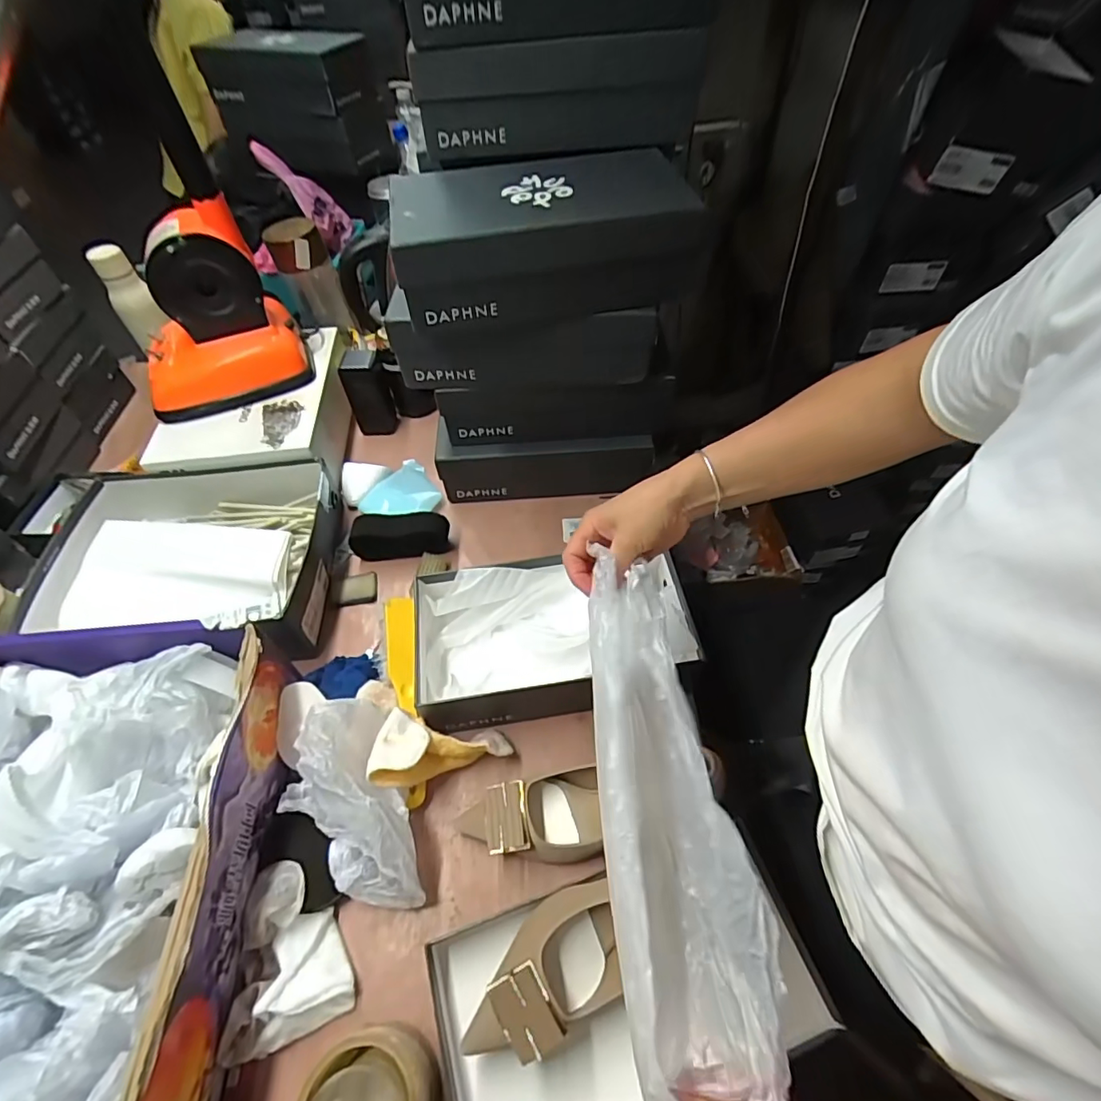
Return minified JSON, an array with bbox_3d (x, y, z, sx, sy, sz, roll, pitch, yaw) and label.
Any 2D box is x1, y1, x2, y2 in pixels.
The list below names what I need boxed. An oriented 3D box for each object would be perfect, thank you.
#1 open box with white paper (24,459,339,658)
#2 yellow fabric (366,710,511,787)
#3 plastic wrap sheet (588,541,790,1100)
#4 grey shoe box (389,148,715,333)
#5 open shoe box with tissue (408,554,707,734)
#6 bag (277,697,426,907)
[{"bbox_3d":[-0.469,0.019,0.686,0.357,0.091,0.269,-4,54,-1],"label":"open box with white paper"},{"bbox_3d":[-0.112,0.197,0.545,0.138,0.036,0.068,8,50,-25],"label":"yellow fabric"},{"bbox_3d":[0.077,0.174,0.370,0.086,0.077,0.353,-6,65,-3],"label":"plastic wrap sheet"},{"bbox_3d":[-0.006,-0.340,0.575,0.301,0.091,0.179,-8,54,-4],"label":"grey shoe box"},{"bbox_3d":[0.002,0.098,0.613,0.309,0.086,0.158,-7,54,-4],"label":"open shoe box with tissue"},{"bbox_3d":[-0.188,0.236,0.490,0.101,0.073,0.191,-24,70,-15],"label":"bag"}]

